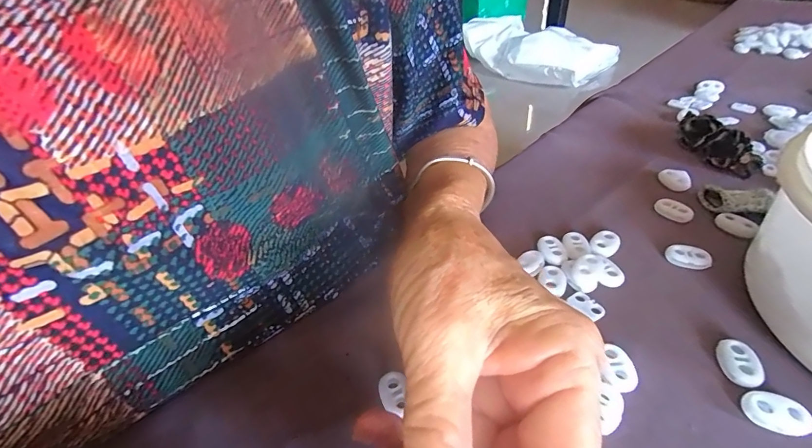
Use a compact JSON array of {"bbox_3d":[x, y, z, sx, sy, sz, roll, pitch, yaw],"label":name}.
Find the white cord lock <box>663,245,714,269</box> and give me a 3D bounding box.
[{"bbox_3d":[0.165,0.020,0.226,0.023,0.008,0.014,12,43,21],"label":"white cord lock"}]

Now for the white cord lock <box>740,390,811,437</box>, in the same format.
[{"bbox_3d":[0.152,0.078,0.158,0.021,0.007,0.015,7,42,17],"label":"white cord lock"}]

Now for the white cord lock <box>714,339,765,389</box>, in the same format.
[{"bbox_3d":[0.151,0.063,0.176,0.014,0.006,0.022,7,42,16],"label":"white cord lock"}]

